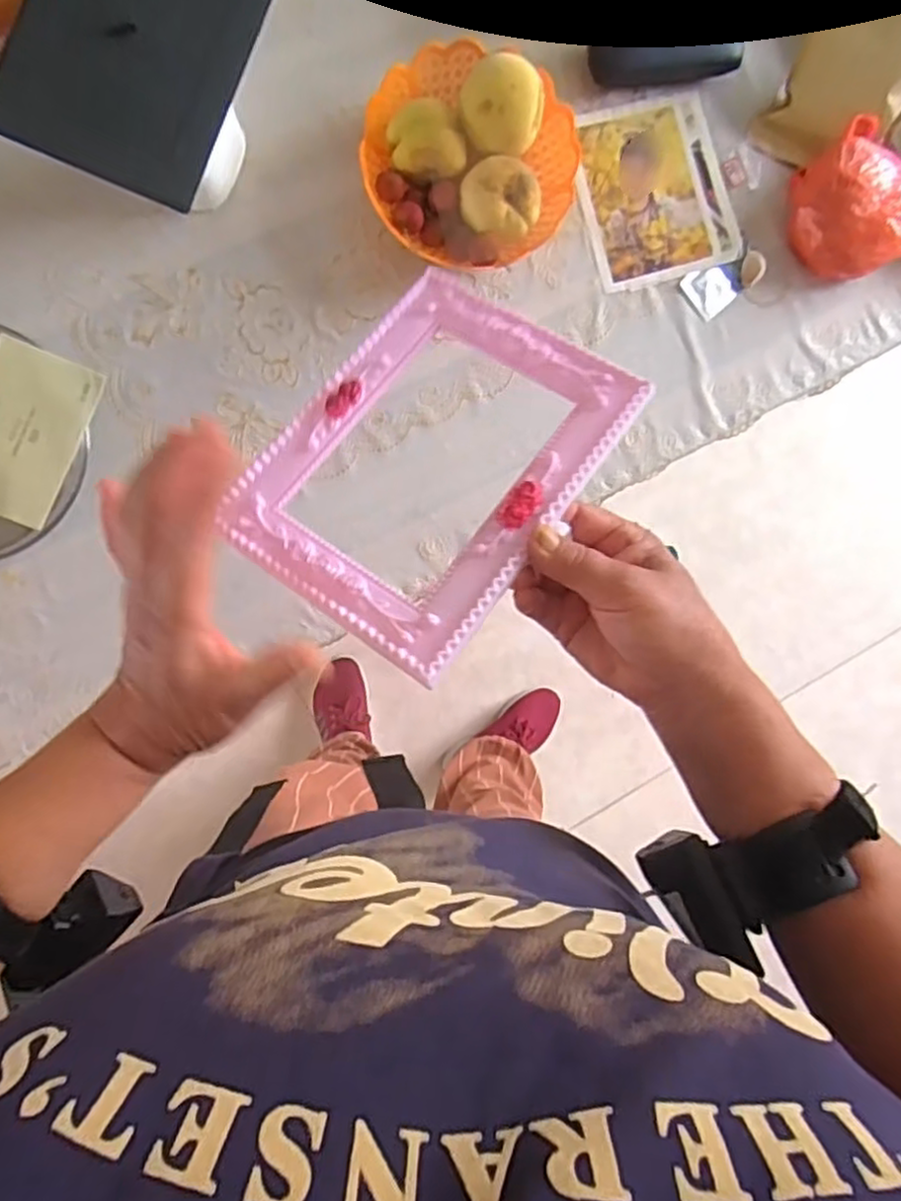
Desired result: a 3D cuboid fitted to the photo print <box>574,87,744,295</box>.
[{"bbox_3d":[0.211,-0.425,0.734,0.153,0.005,0.177,-16,92,-6],"label":"photo print"}]

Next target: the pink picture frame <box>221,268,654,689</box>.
[{"bbox_3d":[-0.010,-0.079,0.387,0.156,0.010,0.205,34,76,16],"label":"pink picture frame"}]

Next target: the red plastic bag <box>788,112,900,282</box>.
[{"bbox_3d":[0.413,-0.406,0.723,0.126,0.053,0.138,-32,95,-5],"label":"red plastic bag"}]

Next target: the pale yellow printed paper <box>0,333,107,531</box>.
[{"bbox_3d":[-0.379,-0.149,0.625,0.094,0.008,0.148,20,86,-9],"label":"pale yellow printed paper"}]

